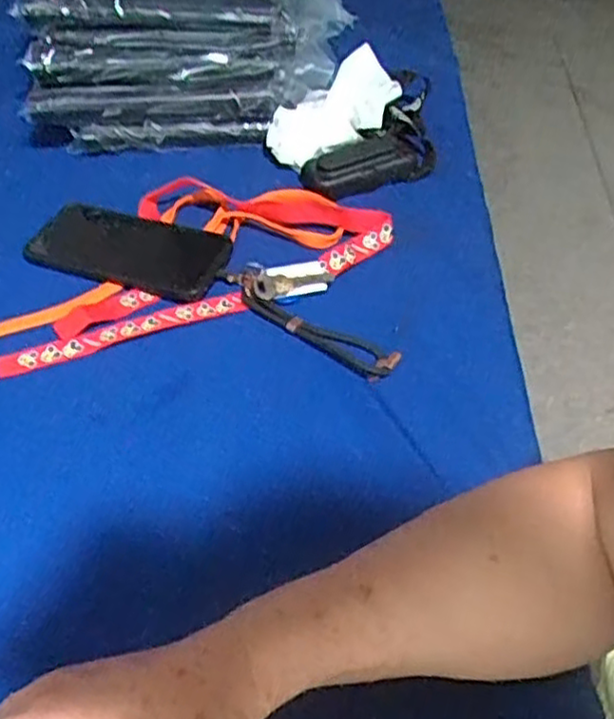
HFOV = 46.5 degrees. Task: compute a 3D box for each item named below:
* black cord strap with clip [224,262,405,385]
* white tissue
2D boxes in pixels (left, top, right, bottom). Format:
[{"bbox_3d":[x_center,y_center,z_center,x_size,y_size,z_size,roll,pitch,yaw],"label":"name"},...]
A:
[{"bbox_3d":[0.013,-0.042,0.568,0.153,0.009,0.071,31,54,23],"label":"black cord strap with clip"},{"bbox_3d":[0.023,-0.242,0.703,0.135,0.050,0.058,-31,48,16],"label":"white tissue"}]

